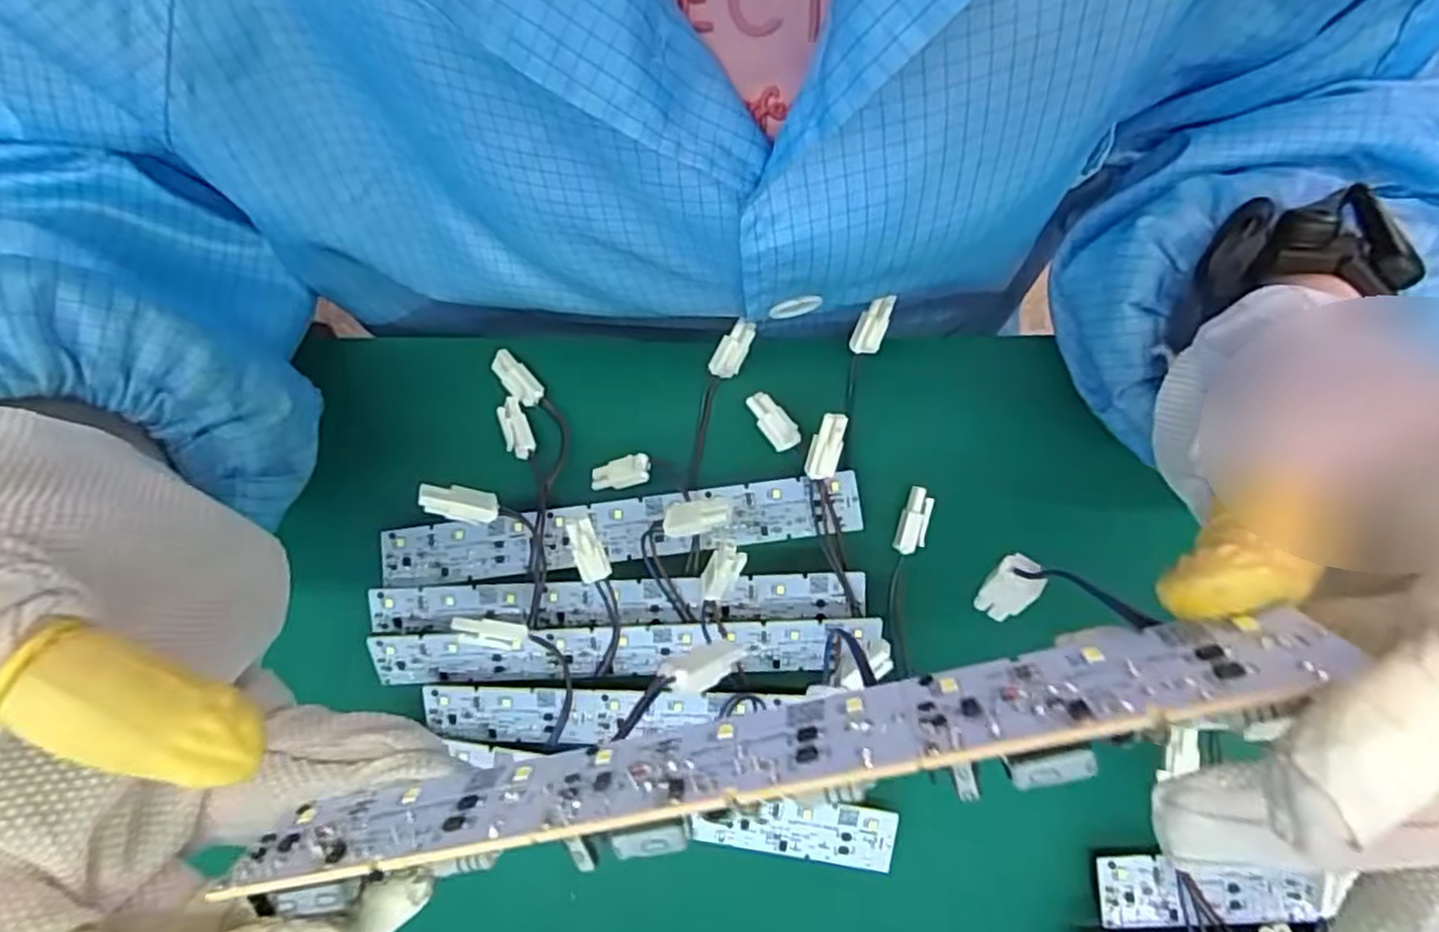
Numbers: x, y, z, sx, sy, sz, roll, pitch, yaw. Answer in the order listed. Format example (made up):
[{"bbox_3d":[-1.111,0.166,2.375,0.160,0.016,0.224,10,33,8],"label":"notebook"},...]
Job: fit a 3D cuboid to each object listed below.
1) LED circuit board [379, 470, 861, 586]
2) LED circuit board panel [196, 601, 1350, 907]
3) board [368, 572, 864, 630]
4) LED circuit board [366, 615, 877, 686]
[{"bbox_3d":[-0.040,0.025,0.299,0.191,0.005,0.025,-7,79,0],"label":"LED circuit board"},{"bbox_3d":[0.002,0.052,0.127,0.181,0.028,0.006,-16,103,9],"label":"LED circuit board panel"},{"bbox_3d":[-0.040,0.052,0.289,0.189,0.011,0.017,-2,79,1],"label":"board"},{"bbox_3d":[-0.037,0.069,0.281,0.188,0.010,0.021,-1,79,1],"label":"LED circuit board"}]

